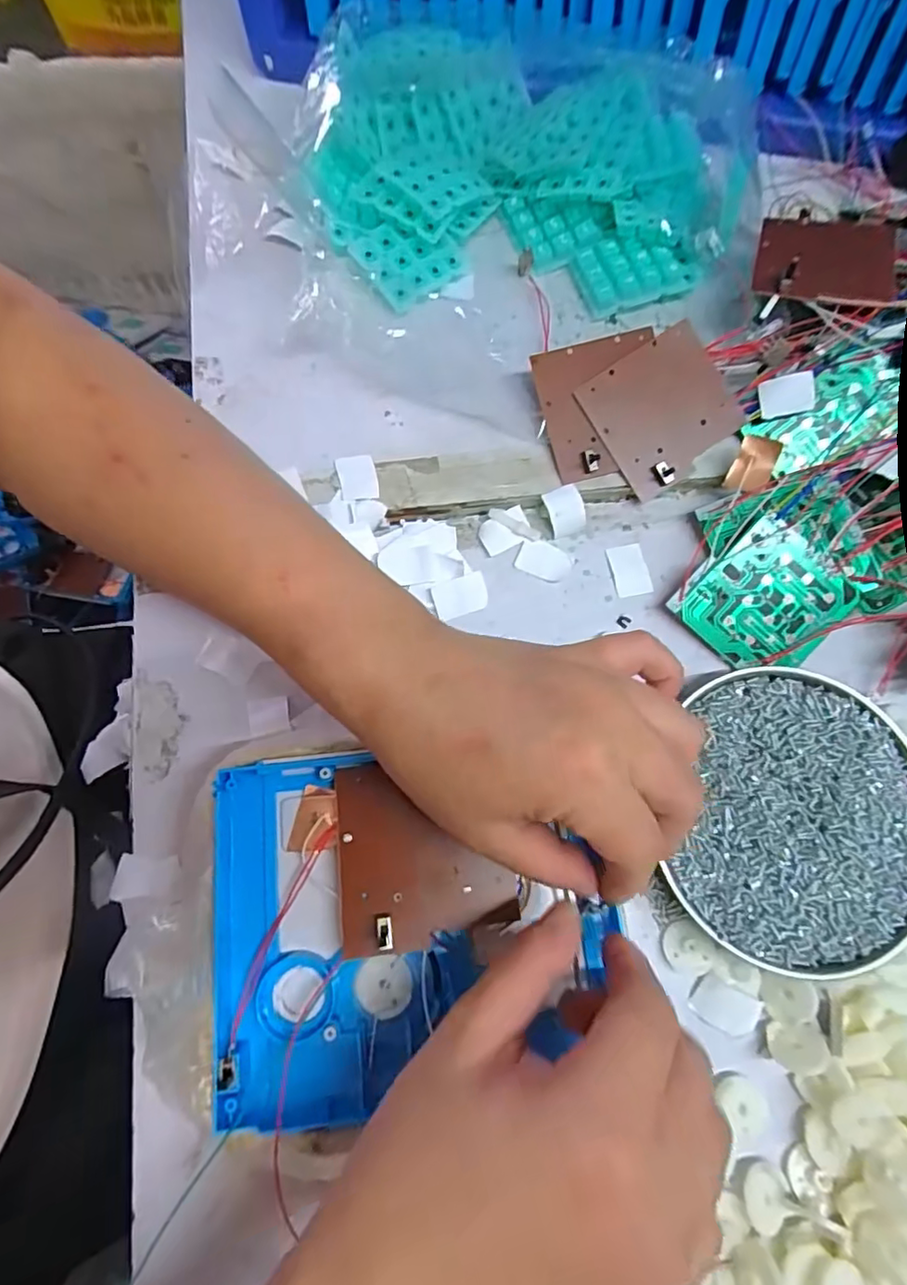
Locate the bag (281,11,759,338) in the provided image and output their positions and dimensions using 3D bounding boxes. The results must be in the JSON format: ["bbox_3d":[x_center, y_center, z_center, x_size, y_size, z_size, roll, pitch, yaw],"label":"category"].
[{"bbox_3d":[0.038,-0.285,0.345,0.272,0.057,0.168,-9,75,-5],"label":"bag"}]

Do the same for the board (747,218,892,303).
[{"bbox_3d":[0.210,-0.219,0.328,0.070,0.010,0.075,13,63,14],"label":"board"}]

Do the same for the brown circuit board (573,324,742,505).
[{"bbox_3d":[0.117,-0.129,0.325,0.072,0.006,0.071,-35,92,3],"label":"brown circuit board"}]

